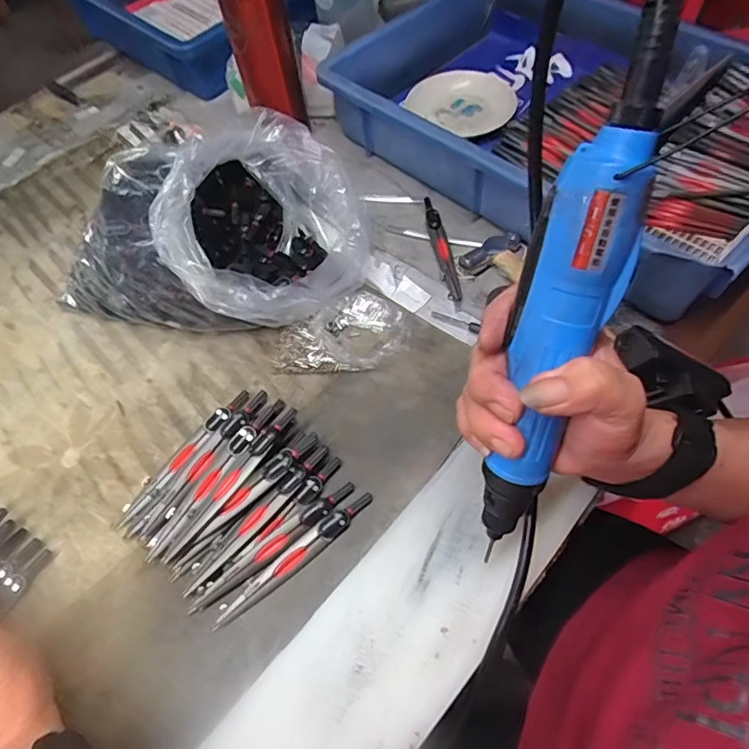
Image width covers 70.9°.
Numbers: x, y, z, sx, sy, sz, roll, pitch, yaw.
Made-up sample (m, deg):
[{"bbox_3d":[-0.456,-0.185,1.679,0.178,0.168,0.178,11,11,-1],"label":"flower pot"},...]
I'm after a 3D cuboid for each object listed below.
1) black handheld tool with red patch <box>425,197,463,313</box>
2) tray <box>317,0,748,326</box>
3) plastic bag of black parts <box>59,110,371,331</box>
[{"bbox_3d":[0.064,-0.118,0.496,0.014,0.011,0.137,-8,56,-1],"label":"black handheld tool with red patch"},{"bbox_3d":[0.187,-0.278,0.546,0.320,0.093,0.495,-38,61,-19],"label":"tray"},{"bbox_3d":[-0.132,-0.137,0.469,0.245,0.112,0.197,14,61,12],"label":"plastic bag of black parts"}]

